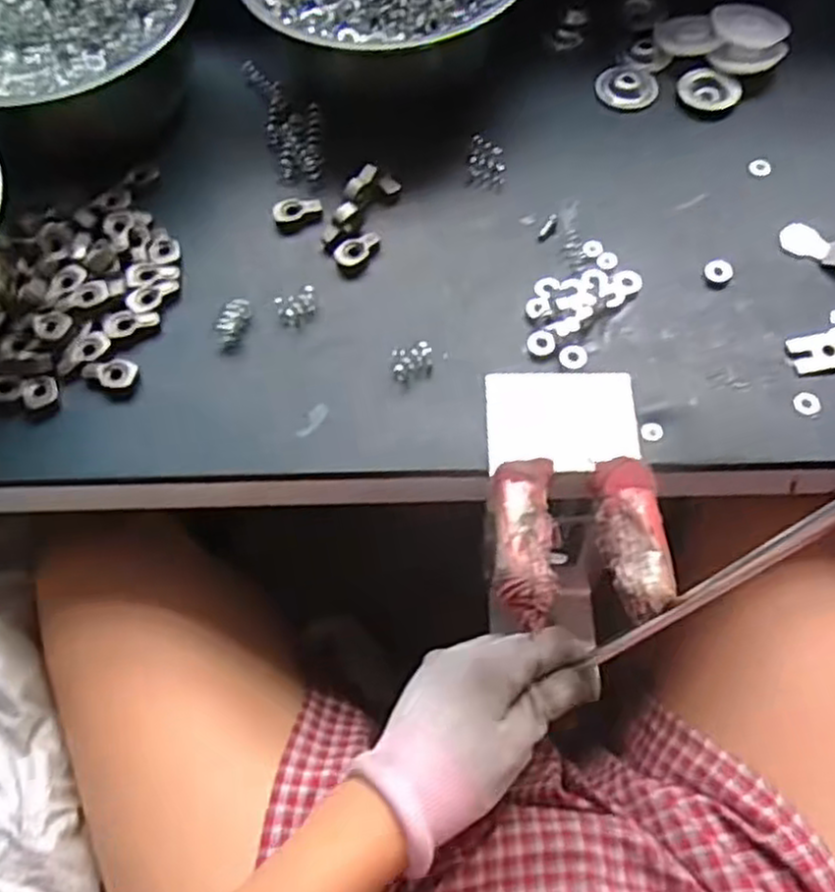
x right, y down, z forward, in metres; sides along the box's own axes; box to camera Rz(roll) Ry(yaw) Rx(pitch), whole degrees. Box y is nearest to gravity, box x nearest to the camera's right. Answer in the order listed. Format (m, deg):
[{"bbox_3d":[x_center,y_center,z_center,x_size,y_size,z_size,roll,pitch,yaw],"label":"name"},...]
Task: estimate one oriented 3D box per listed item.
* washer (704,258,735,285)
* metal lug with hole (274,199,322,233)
[{"bbox_3d":[0.172,-0.099,0.424,0.015,0.005,0.017,37,70,19],"label":"washer"},{"bbox_3d":[-0.073,-0.142,0.452,0.029,0.008,0.017,-22,64,-8],"label":"metal lug with hole"}]

